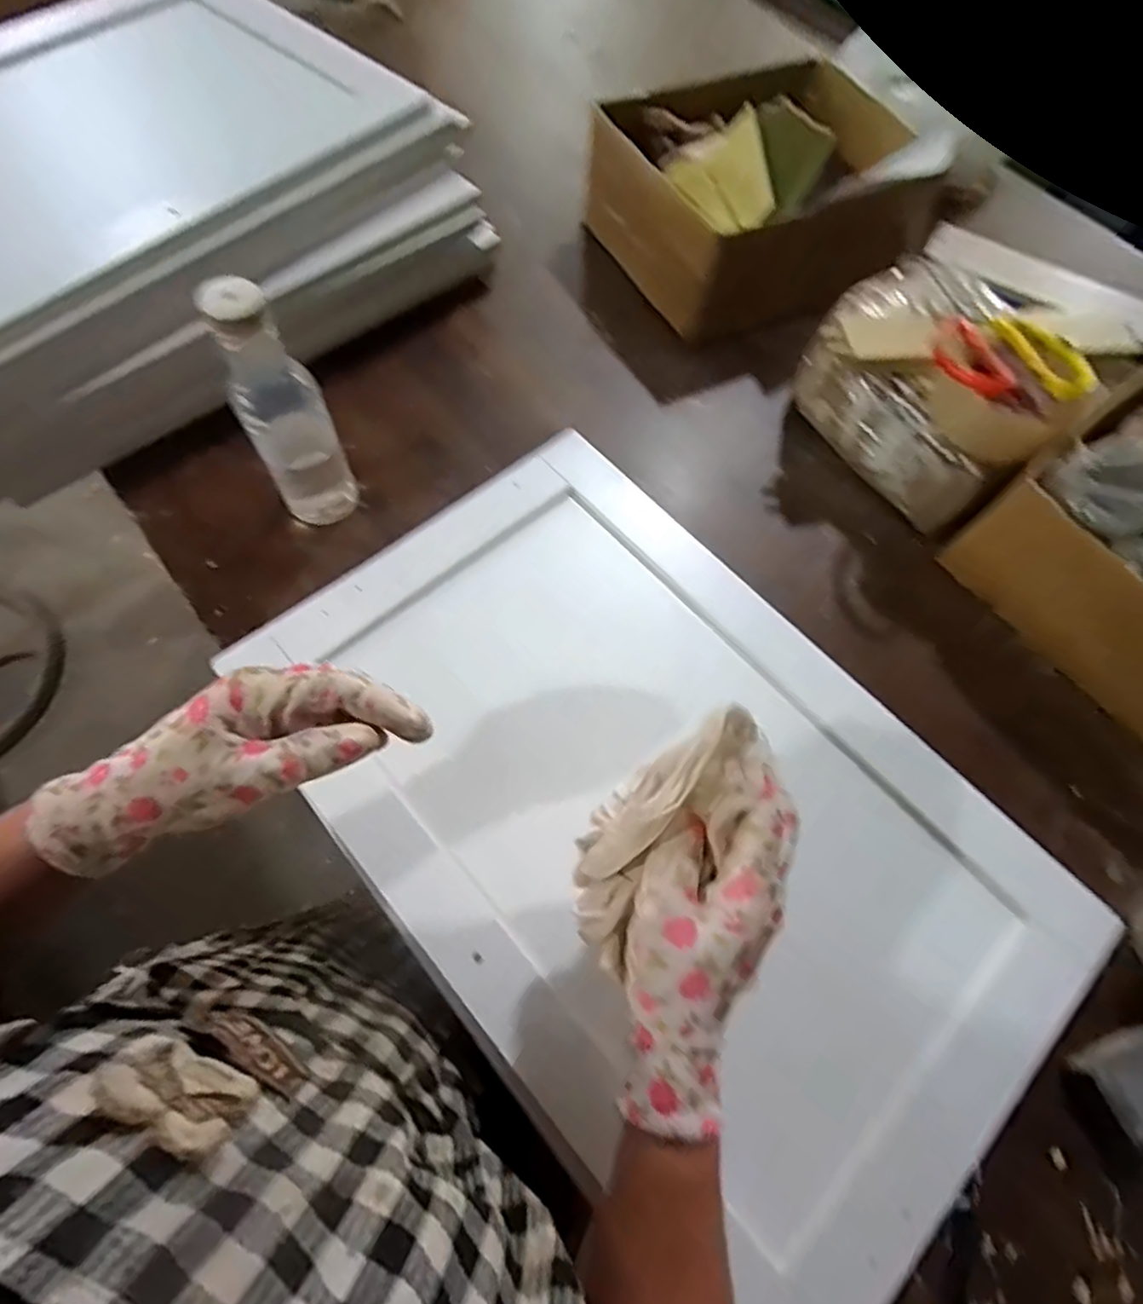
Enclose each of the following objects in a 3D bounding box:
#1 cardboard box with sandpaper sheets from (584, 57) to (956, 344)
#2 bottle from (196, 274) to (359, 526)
[{"bbox_3d":[0.214,-0.505,0.687,0.325,0.106,0.257,-30,73,-13],"label":"cardboard box with sandpaper sheets"},{"bbox_3d":[-0.223,-0.179,0.487,0.063,0.198,0.048,-21,71,-10],"label":"bottle"}]

